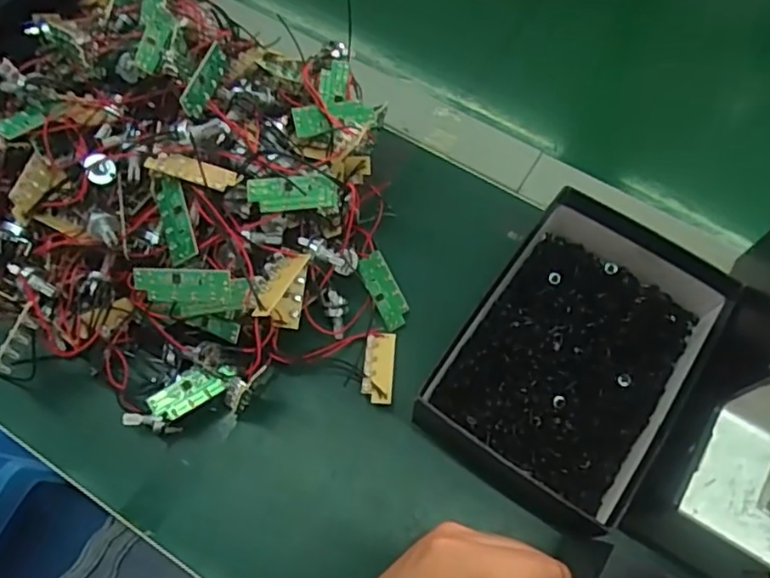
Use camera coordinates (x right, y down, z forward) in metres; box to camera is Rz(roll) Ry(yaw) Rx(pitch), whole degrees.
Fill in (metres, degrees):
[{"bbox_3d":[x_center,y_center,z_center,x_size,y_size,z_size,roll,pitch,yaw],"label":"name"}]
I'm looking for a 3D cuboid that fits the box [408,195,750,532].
[{"bbox_3d":[0.110,0.036,0.355,0.123,0.049,0.165,33,70,13],"label":"box"}]

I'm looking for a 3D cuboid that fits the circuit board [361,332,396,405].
[{"bbox_3d":[-0.003,0.045,0.368,0.018,0.004,0.046,13,50,-10],"label":"circuit board"}]

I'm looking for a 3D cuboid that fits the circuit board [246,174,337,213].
[{"bbox_3d":[-0.047,-0.050,0.330,0.048,0.005,0.018,-7,108,-22],"label":"circuit board"}]

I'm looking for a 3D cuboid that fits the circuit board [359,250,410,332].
[{"bbox_3d":[0.000,0.001,0.387,0.018,0.004,0.048,-23,81,-10],"label":"circuit board"}]

